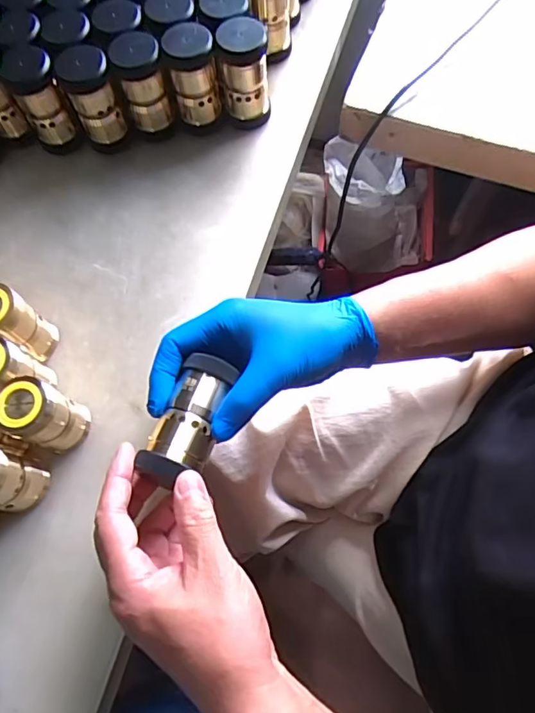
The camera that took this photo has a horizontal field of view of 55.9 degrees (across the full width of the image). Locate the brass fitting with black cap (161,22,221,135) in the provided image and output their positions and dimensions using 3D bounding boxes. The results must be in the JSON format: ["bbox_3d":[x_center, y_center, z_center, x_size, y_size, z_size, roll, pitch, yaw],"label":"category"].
[{"bbox_3d":[-0.065,-0.251,0.455,0.042,0.079,0.042,-5,68,1],"label":"brass fitting with black cap"}]

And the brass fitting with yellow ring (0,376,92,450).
[{"bbox_3d":[-0.163,0.042,0.364,0.043,0.071,0.039,16,70,9],"label":"brass fitting with yellow ring"}]

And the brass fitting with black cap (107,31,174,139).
[{"bbox_3d":[-0.110,-0.241,0.462,0.042,0.091,0.041,-14,68,-3],"label":"brass fitting with black cap"}]

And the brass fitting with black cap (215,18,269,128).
[{"bbox_3d":[-0.020,-0.252,0.455,0.040,0.082,0.037,-6,68,1],"label":"brass fitting with black cap"}]

